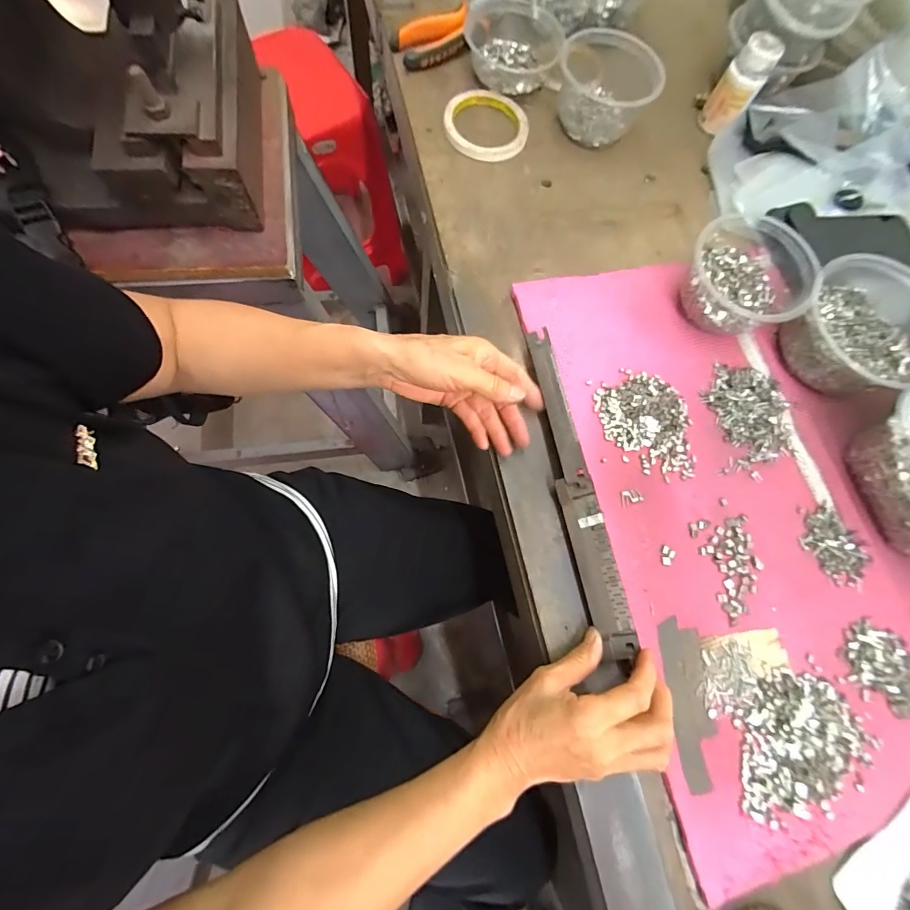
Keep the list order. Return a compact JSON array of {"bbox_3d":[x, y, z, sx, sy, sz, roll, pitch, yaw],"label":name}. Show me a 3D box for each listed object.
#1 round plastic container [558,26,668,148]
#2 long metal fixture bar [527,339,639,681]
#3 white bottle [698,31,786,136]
[{"bbox_3d":[0.174,-0.425,0.480,0.111,0.063,0.111,1,76,-5],"label":"round plastic container"},{"bbox_3d":[0.105,0.028,0.360,0.028,0.021,0.292,-11,78,-4],"label":"long metal fixture bar"},{"bbox_3d":[0.334,-0.434,0.479,0.045,0.071,0.044,30,74,4],"label":"white bottle"}]

